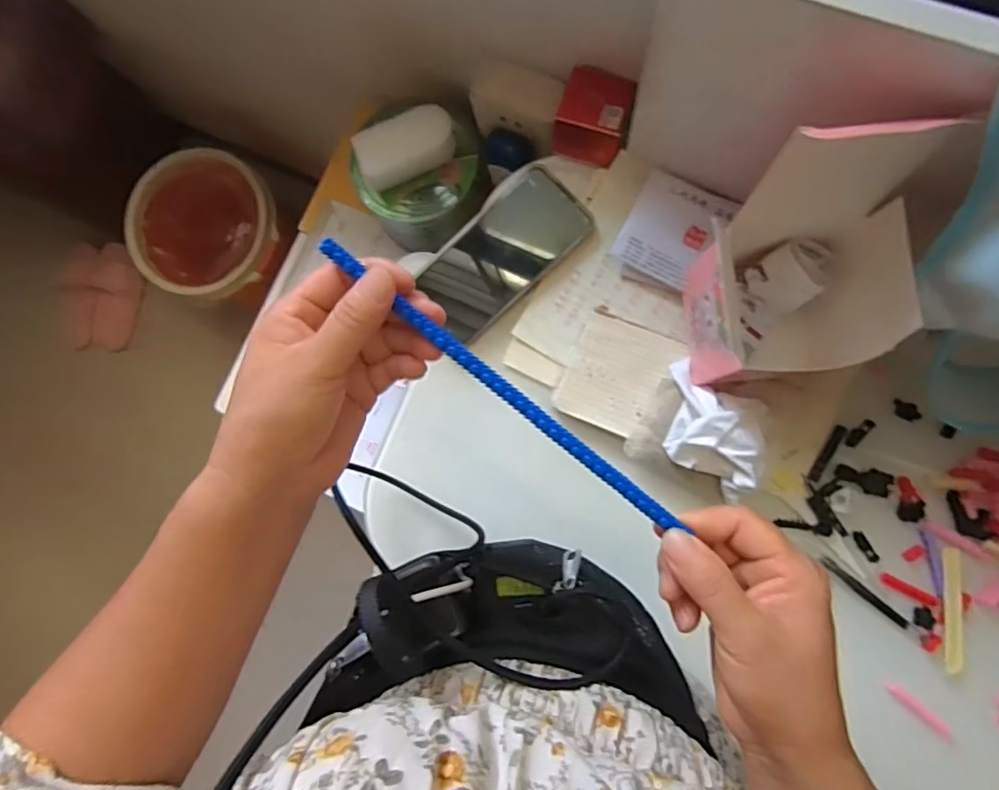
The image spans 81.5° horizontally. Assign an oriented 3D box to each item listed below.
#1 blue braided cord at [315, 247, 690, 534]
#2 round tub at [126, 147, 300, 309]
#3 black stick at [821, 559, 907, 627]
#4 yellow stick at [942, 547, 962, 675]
[{"bbox_3d":[0.000,-0.004,0.276,0.212,0.006,0.007,39,92,-2],"label":"blue braided cord"},{"bbox_3d":[-0.529,-0.309,1.141,0.294,0.204,0.256,16,89,7],"label":"round tub"},{"bbox_3d":[0.280,0.152,0.445,0.075,0.004,0.008,40,92,7],"label":"black stick"},{"bbox_3d":[0.338,0.160,0.431,0.013,0.004,0.090,2,87,7],"label":"yellow stick"}]

